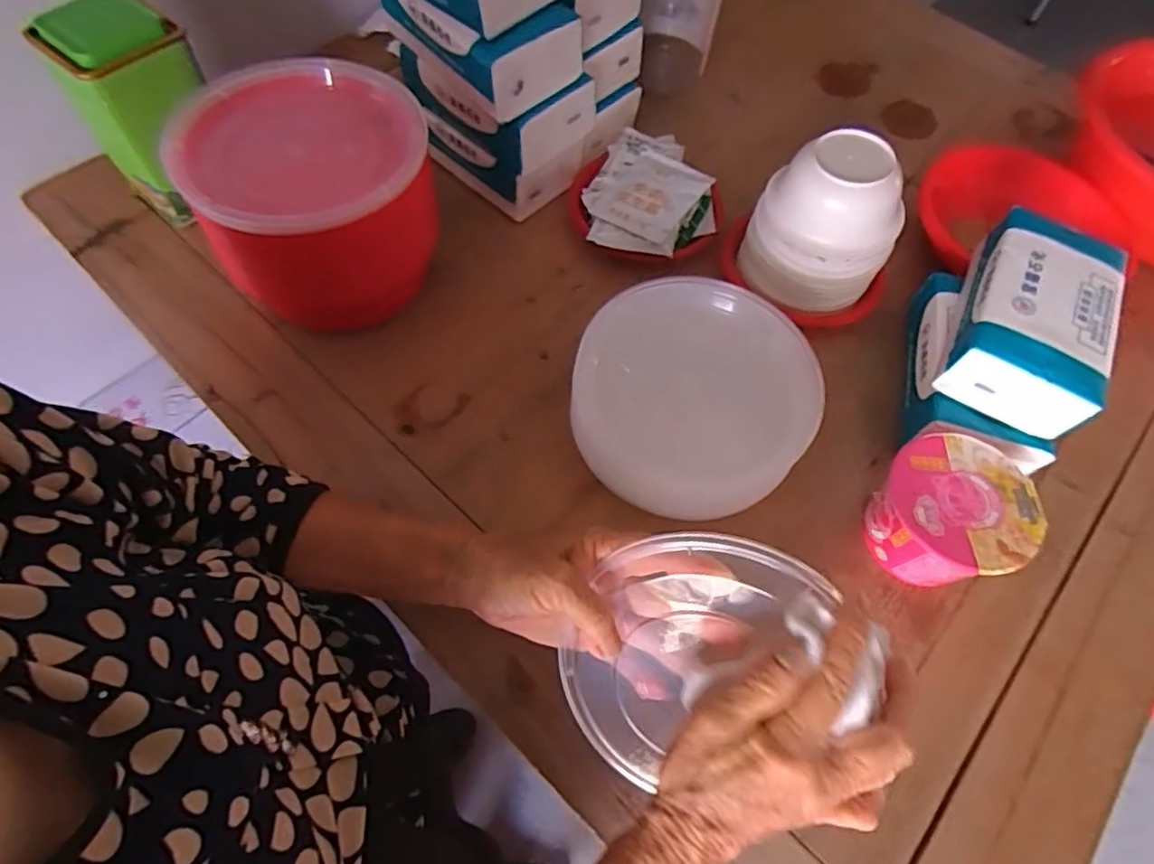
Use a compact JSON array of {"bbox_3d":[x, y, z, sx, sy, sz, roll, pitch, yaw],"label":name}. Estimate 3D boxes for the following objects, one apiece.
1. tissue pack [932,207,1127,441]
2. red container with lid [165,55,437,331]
[{"bbox_3d":[0.336,-0.087,0.474,0.092,0.050,0.159,26,64,11],"label":"tissue pack"},{"bbox_3d":[-0.200,-0.182,0.504,0.173,0.115,0.182,1,62,-2],"label":"red container with lid"}]

